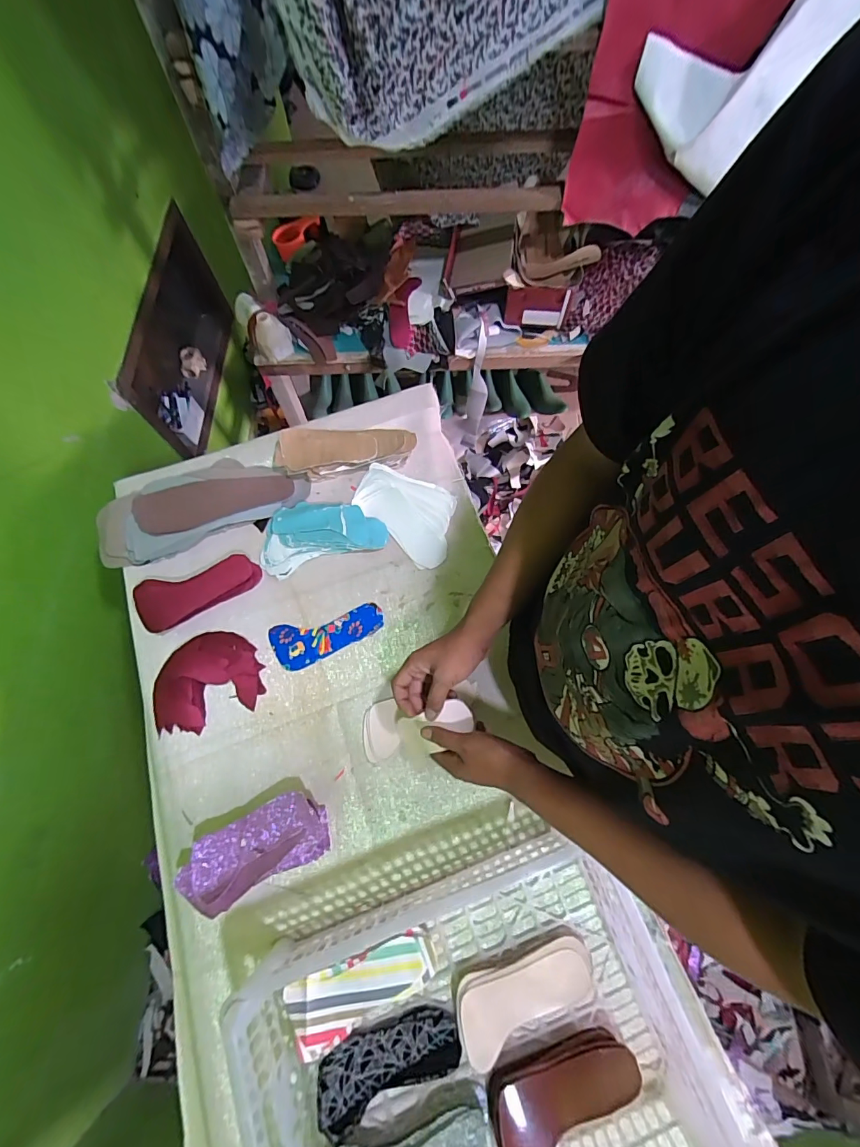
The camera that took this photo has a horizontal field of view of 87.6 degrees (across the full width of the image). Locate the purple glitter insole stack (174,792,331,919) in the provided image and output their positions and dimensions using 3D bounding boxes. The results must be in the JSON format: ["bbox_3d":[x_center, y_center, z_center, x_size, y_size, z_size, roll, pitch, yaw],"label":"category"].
[{"bbox_3d":[-0.234,0.372,0.602,0.187,0.055,0.093,-25,72,-6],"label":"purple glitter insole stack"}]

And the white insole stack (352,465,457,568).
[{"bbox_3d":[-0.034,-0.115,0.786,0.200,0.027,0.127,41,77,14],"label":"white insole stack"}]

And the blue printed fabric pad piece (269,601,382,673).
[{"bbox_3d":[-0.164,0.097,0.724,0.178,0.010,0.072,-20,71,-4],"label":"blue printed fabric pad piece"}]

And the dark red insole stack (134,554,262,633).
[{"bbox_3d":[-0.377,0.029,0.728,0.191,0.031,0.079,-21,71,-5],"label":"dark red insole stack"}]

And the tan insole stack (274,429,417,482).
[{"bbox_3d":[-0.150,-0.216,0.794,0.246,0.047,0.085,-1,71,2],"label":"tan insole stack"}]

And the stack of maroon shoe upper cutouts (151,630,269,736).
[{"bbox_3d":[-0.352,0.165,0.698,0.165,0.028,0.131,-25,72,-6],"label":"stack of maroon shoe upper cutouts"}]

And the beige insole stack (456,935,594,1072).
[{"bbox_3d":[0.119,0.517,0.548,0.172,0.039,0.090,-17,71,-4],"label":"beige insole stack"}]

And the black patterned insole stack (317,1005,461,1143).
[{"bbox_3d":[-0.049,0.585,0.534,0.170,0.024,0.079,-22,71,-5],"label":"black patterned insole stack"}]

